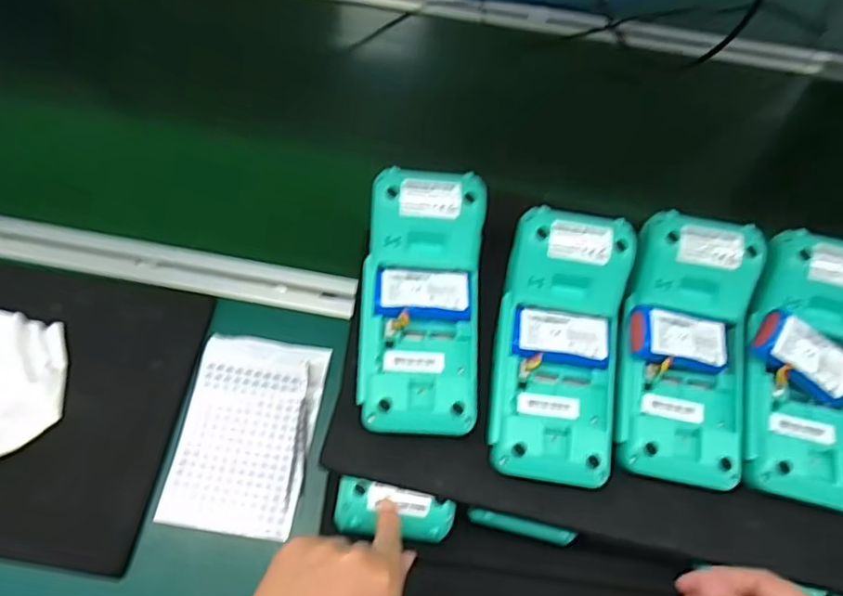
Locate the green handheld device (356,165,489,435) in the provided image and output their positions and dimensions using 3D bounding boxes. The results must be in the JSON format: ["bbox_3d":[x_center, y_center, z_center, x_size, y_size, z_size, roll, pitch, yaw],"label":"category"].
[{"bbox_3d":[-0.002,0.002,0.411,0.083,0.040,0.176,4,80,-1],"label":"green handheld device"}]

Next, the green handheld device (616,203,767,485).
[{"bbox_3d":[0.179,0.033,0.404,0.081,0.033,0.173,9,80,2],"label":"green handheld device"}]

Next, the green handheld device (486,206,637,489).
[{"bbox_3d":[0.092,0.031,0.402,0.080,0.034,0.172,9,81,2],"label":"green handheld device"}]

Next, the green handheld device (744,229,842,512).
[{"bbox_3d":[0.260,0.045,0.397,0.079,0.033,0.171,12,79,3],"label":"green handheld device"}]

